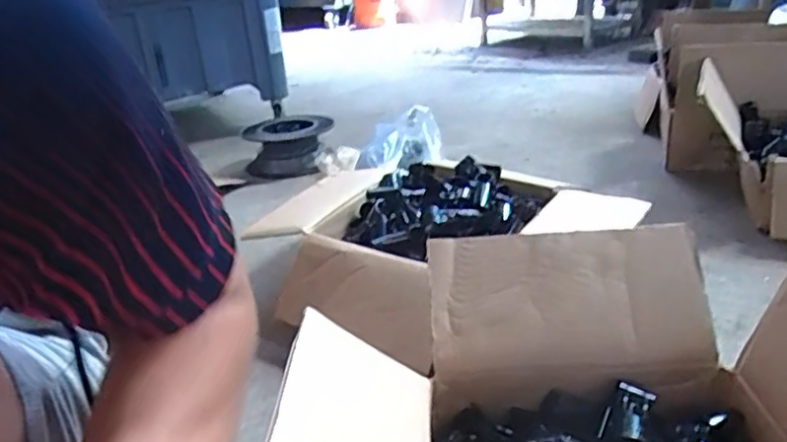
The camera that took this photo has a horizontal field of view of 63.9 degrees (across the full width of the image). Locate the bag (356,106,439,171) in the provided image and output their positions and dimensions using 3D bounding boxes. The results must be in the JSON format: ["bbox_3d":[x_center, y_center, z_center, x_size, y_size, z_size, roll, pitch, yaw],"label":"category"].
[{"bbox_3d":[0.011,-0.184,1.462,0.195,0.111,0.099,-10,24,-10],"label":"bag"}]

